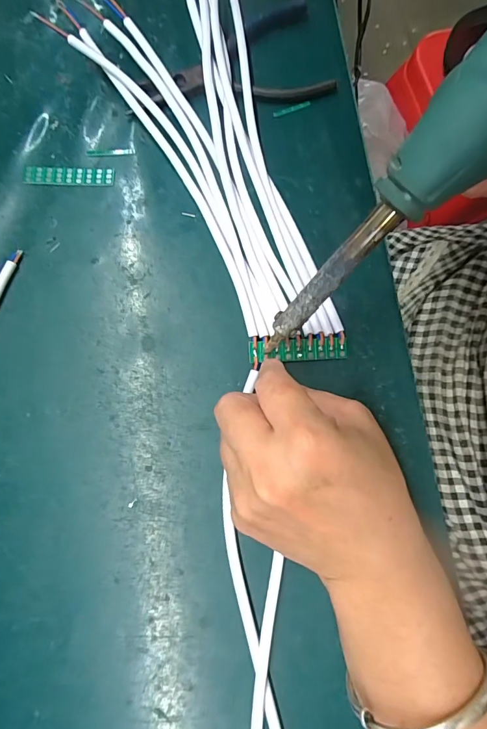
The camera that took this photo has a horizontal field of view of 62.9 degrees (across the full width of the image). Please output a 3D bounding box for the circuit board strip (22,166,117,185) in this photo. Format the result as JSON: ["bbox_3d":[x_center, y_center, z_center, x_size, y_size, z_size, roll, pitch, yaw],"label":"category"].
[{"bbox_3d":[-0.124,-0.134,0.280,0.063,0.004,0.013,1,78,0],"label":"circuit board strip"}]

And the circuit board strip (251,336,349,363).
[{"bbox_3d":[0.036,-0.010,0.253,0.063,0.004,0.015,-3,93,-3],"label":"circuit board strip"}]

